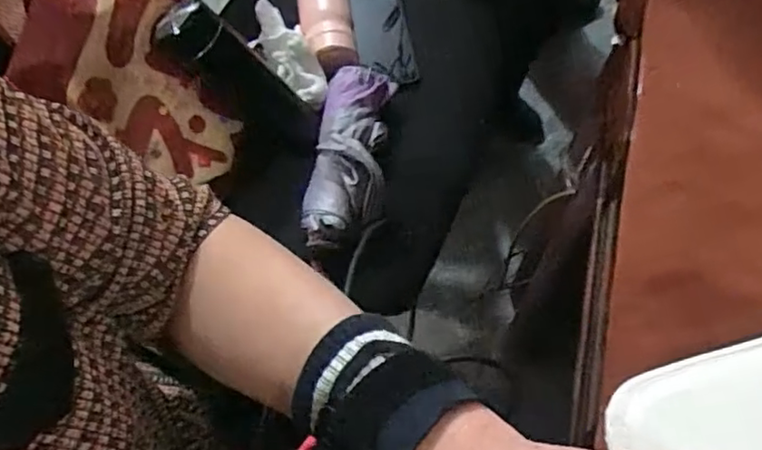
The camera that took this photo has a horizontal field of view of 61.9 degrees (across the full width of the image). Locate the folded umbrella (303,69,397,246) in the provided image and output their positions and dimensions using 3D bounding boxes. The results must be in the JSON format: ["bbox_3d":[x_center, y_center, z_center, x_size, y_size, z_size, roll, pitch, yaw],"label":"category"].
[{"bbox_3d":[-0.033,-0.080,0.695,0.080,0.049,0.230,6,62,5],"label":"folded umbrella"}]

